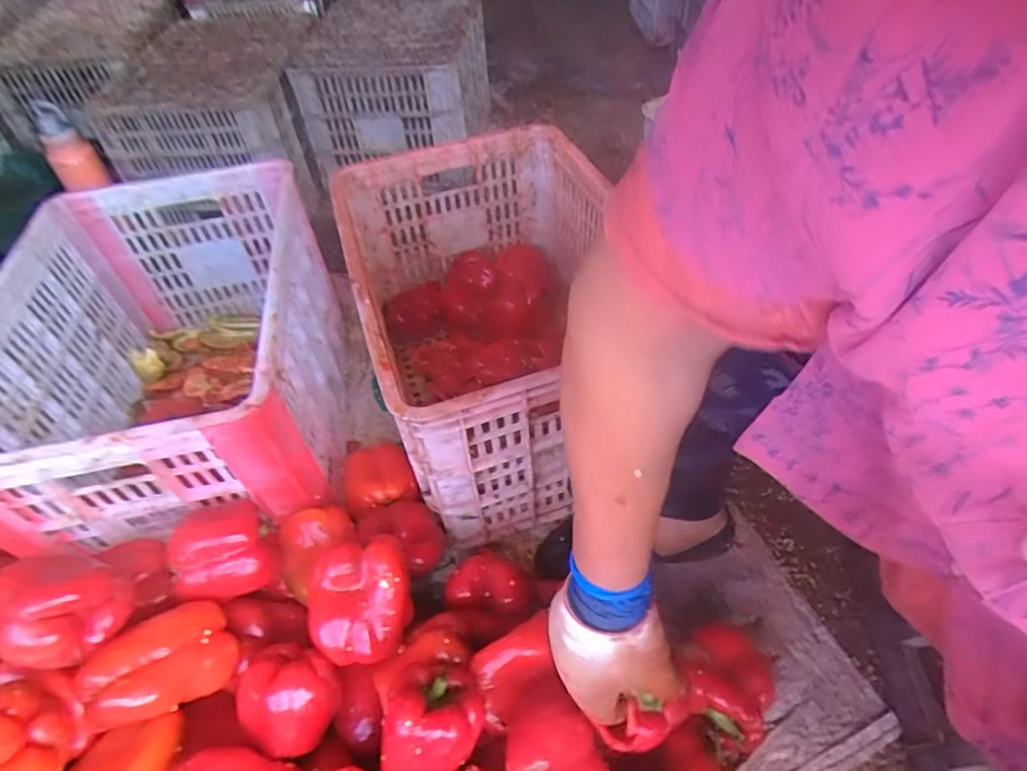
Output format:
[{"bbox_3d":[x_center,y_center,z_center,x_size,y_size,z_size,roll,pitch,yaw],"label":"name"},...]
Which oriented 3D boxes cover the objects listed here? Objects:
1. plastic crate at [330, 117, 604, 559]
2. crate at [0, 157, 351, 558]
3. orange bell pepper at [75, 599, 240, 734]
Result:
[{"bbox_3d":[-0.022,-0.104,0.836,0.349,0.279,0.516,-16,49,-10],"label":"plastic crate"},{"bbox_3d":[-0.436,-0.035,0.790,0.342,0.271,0.495,-9,48,-4],"label":"crate"},{"bbox_3d":[-0.322,0.256,0.538,0.117,0.070,0.083,-15,77,-44],"label":"orange bell pepper"}]

